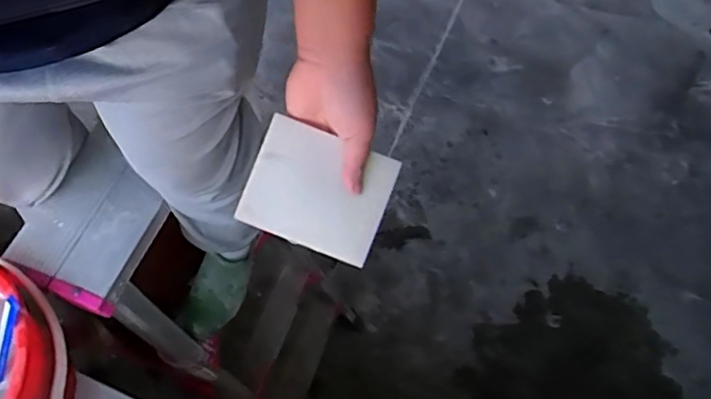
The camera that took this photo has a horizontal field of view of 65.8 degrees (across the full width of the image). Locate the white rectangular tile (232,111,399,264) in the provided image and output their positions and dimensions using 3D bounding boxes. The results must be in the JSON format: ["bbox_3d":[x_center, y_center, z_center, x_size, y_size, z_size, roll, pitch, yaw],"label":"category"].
[{"bbox_3d":[-0.033,-0.007,0.478,0.118,0.008,0.098,22,91,-2],"label":"white rectangular tile"}]

